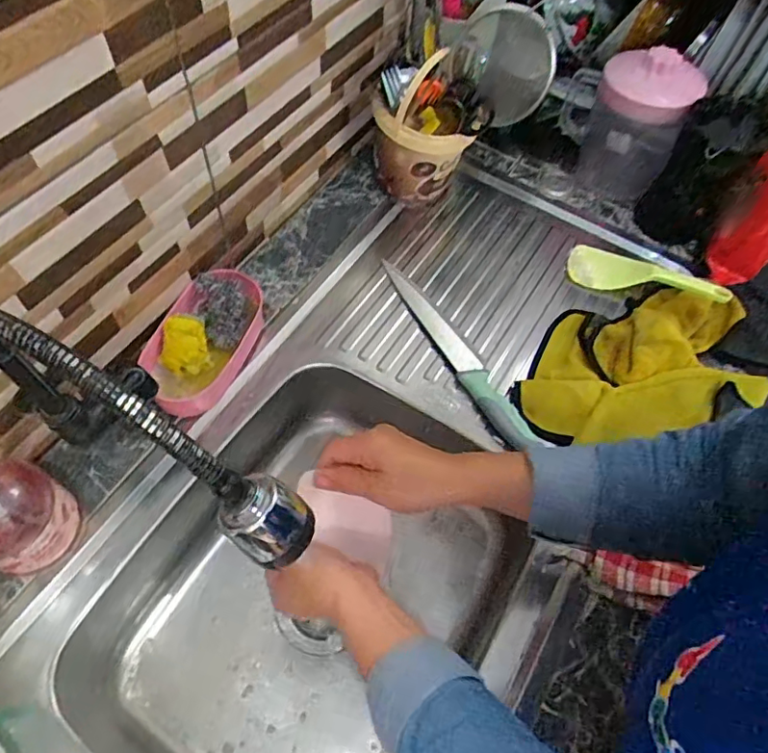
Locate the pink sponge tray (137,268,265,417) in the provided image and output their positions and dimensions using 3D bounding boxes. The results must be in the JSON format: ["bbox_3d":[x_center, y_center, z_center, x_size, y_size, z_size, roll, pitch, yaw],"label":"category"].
[{"bbox_3d":[-0.192,-0.037,0.613,0.084,0.073,0.160,23,62,9],"label":"pink sponge tray"}]

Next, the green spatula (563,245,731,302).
[{"bbox_3d":[0.331,-0.130,0.719,0.188,0.028,0.058,14,61,4],"label":"green spatula"}]

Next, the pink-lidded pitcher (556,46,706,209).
[{"bbox_3d":[0.340,-0.363,0.785,0.142,0.181,0.134,22,62,9],"label":"pink-lidded pitcher"}]

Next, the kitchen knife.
[{"bbox_3d":[0.086,-0.032,0.669,0.036,0.013,0.283,-25,65,-17],"label":"kitchen knife"}]

